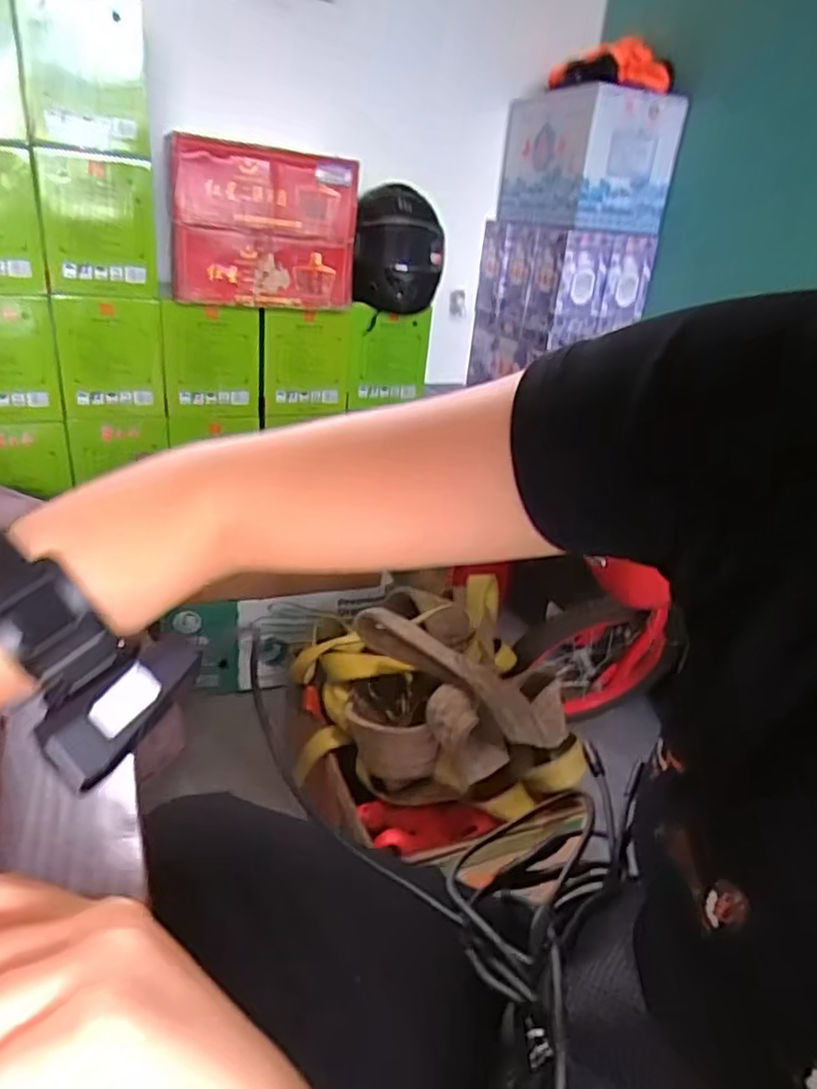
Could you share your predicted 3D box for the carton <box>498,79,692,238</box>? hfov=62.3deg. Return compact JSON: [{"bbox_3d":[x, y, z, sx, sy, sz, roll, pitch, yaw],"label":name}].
[{"bbox_3d":[0.420,-0.912,1.613,0.291,0.271,0.323,-5,29,-21],"label":"carton"}]

